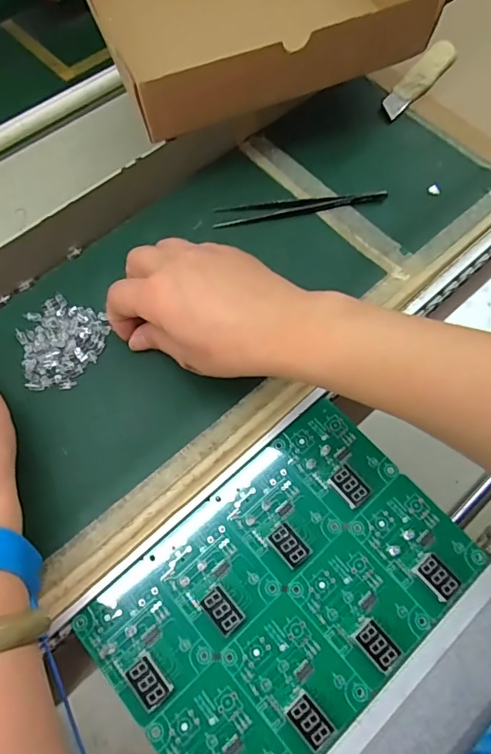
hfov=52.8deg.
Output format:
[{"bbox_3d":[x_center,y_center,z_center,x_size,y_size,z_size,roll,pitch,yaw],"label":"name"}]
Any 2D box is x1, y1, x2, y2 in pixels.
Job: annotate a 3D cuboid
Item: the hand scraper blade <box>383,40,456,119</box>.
[{"bbox_3d":[0.150,-0.256,0.428,0.024,0.012,0.102,35,72,13],"label":"hand scraper blade"}]

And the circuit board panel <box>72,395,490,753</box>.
[{"bbox_3d":[0.024,0.121,0.285,0.201,0.013,0.138,-39,73,-15],"label":"circuit board panel"}]

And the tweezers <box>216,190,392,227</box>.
[{"bbox_3d":[0.044,-0.130,0.381,0.133,0.007,0.018,-8,68,-4],"label":"tweezers"}]

